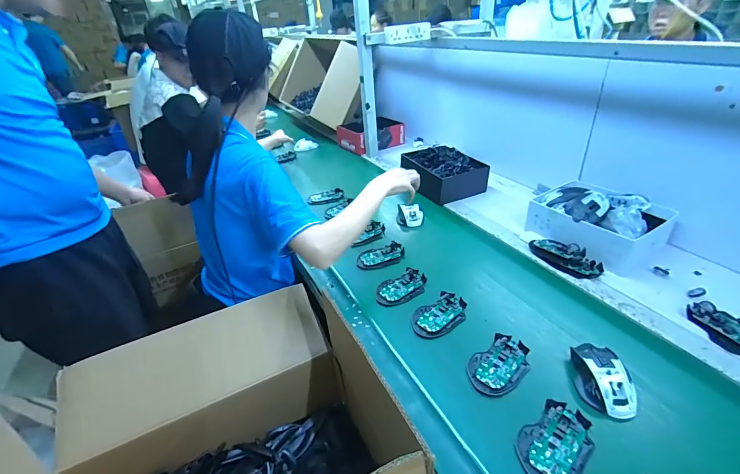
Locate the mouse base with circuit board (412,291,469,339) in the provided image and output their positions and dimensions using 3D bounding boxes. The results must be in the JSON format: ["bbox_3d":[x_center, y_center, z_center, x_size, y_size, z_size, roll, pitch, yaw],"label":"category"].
[{"bbox_3d":[0.130,0.145,0.662,0.111,0.015,0.069,-25,39,-29],"label":"mouse base with circuit board"}]

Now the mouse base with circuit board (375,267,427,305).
[{"bbox_3d":[0.067,0.103,0.733,0.118,0.014,0.072,-19,36,-22],"label":"mouse base with circuit board"}]

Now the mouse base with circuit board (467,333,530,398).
[{"bbox_3d":[0.207,0.201,0.565,0.114,0.015,0.071,-25,39,-29],"label":"mouse base with circuit board"}]

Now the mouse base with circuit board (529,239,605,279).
[{"bbox_3d":[0.426,0.038,0.774,0.070,0.038,0.152,-21,37,-24],"label":"mouse base with circuit board"}]

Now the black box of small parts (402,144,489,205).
[{"bbox_3d":[0.233,-0.209,1.126,0.184,0.094,0.235,-20,37,-23],"label":"black box of small parts"}]

